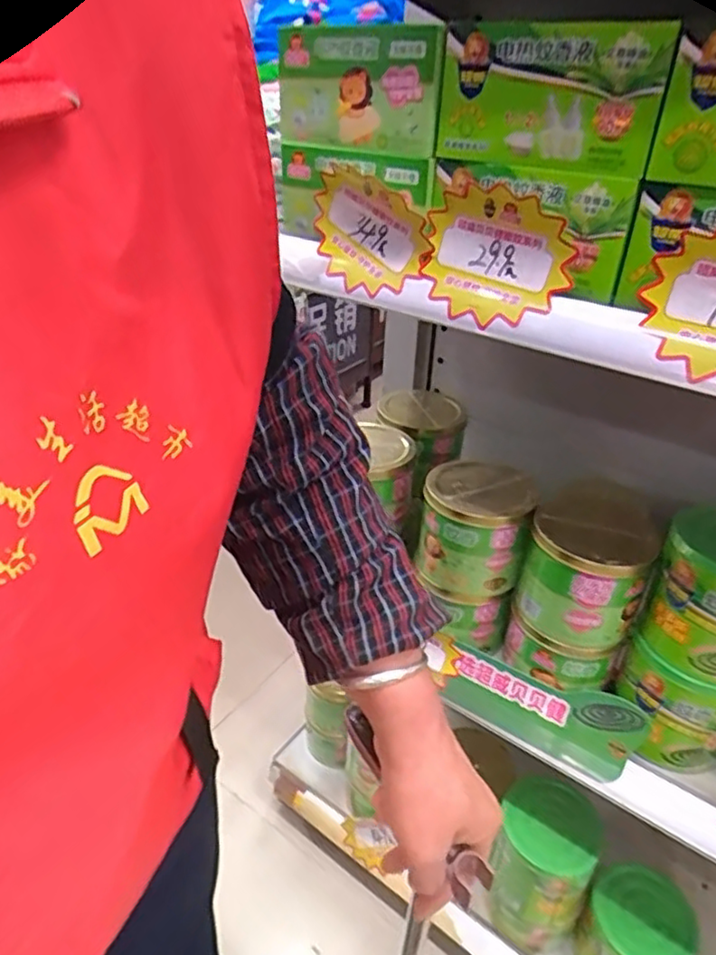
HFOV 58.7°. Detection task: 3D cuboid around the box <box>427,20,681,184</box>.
[{"bbox_3d":[0.152,-0.313,0.527,0.184,0.102,0.043,18,36,23],"label":"box"}]

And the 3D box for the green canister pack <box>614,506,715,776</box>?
[{"bbox_3d":[0.382,0.176,0.689,0.140,0.277,0.134,28,41,35],"label":"green canister pack"}]

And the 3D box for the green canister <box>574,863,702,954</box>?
[{"bbox_3d":[0.383,0.646,0.894,0.138,0.147,0.127,1,33,-1],"label":"green canister"}]

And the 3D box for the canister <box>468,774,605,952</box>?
[{"bbox_3d":[0.265,0.560,0.920,0.126,0.224,0.134,17,35,22],"label":"canister"}]

